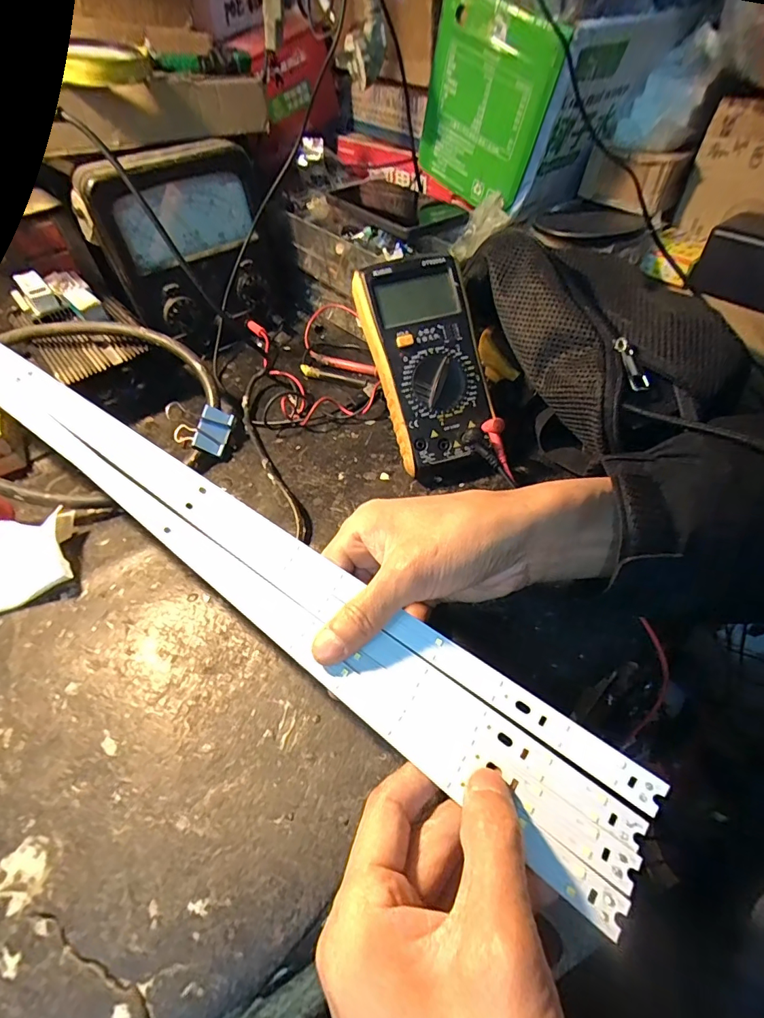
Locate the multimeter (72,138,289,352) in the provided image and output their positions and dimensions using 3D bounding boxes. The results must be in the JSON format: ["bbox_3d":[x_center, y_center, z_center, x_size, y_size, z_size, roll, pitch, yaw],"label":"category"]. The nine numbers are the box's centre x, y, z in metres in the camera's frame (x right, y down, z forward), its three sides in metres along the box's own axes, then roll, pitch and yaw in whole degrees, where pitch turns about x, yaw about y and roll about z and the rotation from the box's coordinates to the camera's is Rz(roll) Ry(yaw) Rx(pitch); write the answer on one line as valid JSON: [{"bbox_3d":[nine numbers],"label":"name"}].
[{"bbox_3d":[-0.196,-0.261,0.475,0.156,0.171,0.073,-35,56,-23],"label":"multimeter"}]

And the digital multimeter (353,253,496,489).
[{"bbox_3d":[0.039,-0.108,0.358,0.084,0.033,0.179,-13,92,-8],"label":"digital multimeter"}]

